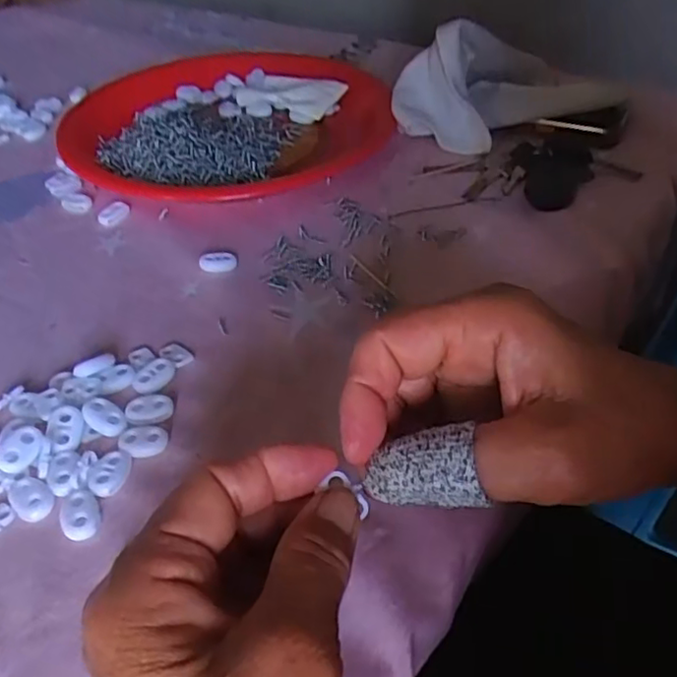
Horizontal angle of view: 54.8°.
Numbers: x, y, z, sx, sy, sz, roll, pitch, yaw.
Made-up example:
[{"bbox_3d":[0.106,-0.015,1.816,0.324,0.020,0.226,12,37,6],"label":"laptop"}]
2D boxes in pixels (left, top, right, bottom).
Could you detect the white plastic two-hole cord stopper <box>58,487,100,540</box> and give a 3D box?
[{"bbox_3d":[-0.107,0.073,0.270,0.015,0.005,0.022,-18,45,-17],"label":"white plastic two-hole cord stopper"}]

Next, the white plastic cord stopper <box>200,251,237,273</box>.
[{"bbox_3d":[-0.072,-0.046,0.393,0.021,0.008,0.014,-6,43,-4],"label":"white plastic cord stopper"}]

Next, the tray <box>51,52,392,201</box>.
[{"bbox_3d":[-0.087,-0.180,0.525,0.253,0.032,0.212,-18,45,-17],"label":"tray"}]

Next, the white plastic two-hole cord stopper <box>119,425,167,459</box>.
[{"bbox_3d":[-0.089,0.047,0.297,0.021,0.005,0.015,0,43,2],"label":"white plastic two-hole cord stopper"}]

